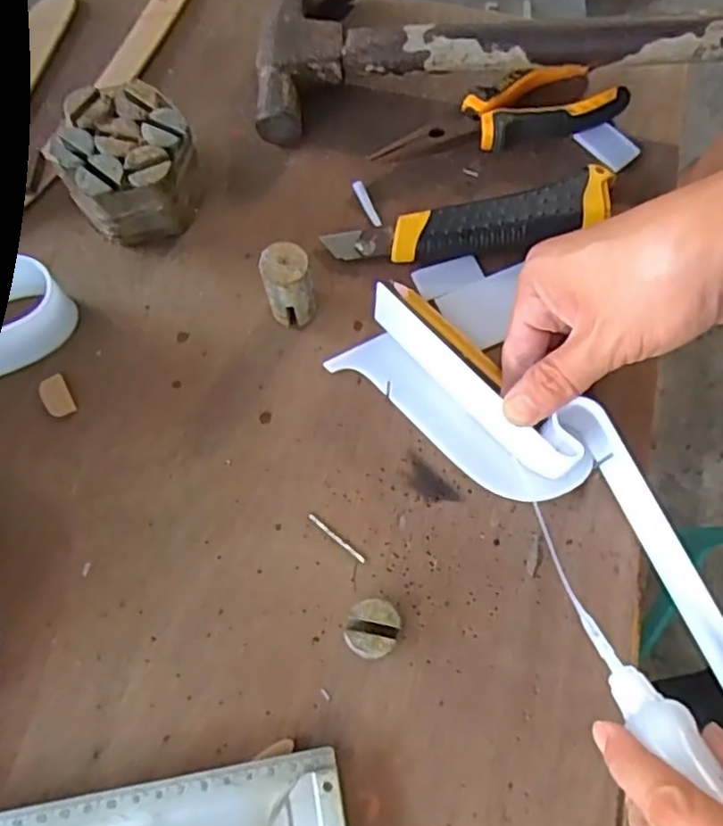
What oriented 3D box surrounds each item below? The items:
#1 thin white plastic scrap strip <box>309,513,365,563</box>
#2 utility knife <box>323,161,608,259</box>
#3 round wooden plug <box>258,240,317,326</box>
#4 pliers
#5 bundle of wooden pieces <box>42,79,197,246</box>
[{"bbox_3d":[-0.013,0.063,0.357,0.036,0.004,0.004,39,74,10],"label":"thin white plastic scrap strip"},{"bbox_3d":[0.064,-0.107,0.403,0.161,0.019,0.034,-12,73,-6],"label":"utility knife"},{"bbox_3d":[-0.038,-0.067,0.373,0.024,0.053,0.024,0,73,1],"label":"round wooden plug"},{"bbox_3d":[0.082,-0.178,0.424,0.149,0.021,0.048,-22,74,-9],"label":"pliers"},{"bbox_3d":[-0.131,-0.140,0.397,0.070,0.052,0.070,1,72,-2],"label":"bundle of wooden pieces"}]

